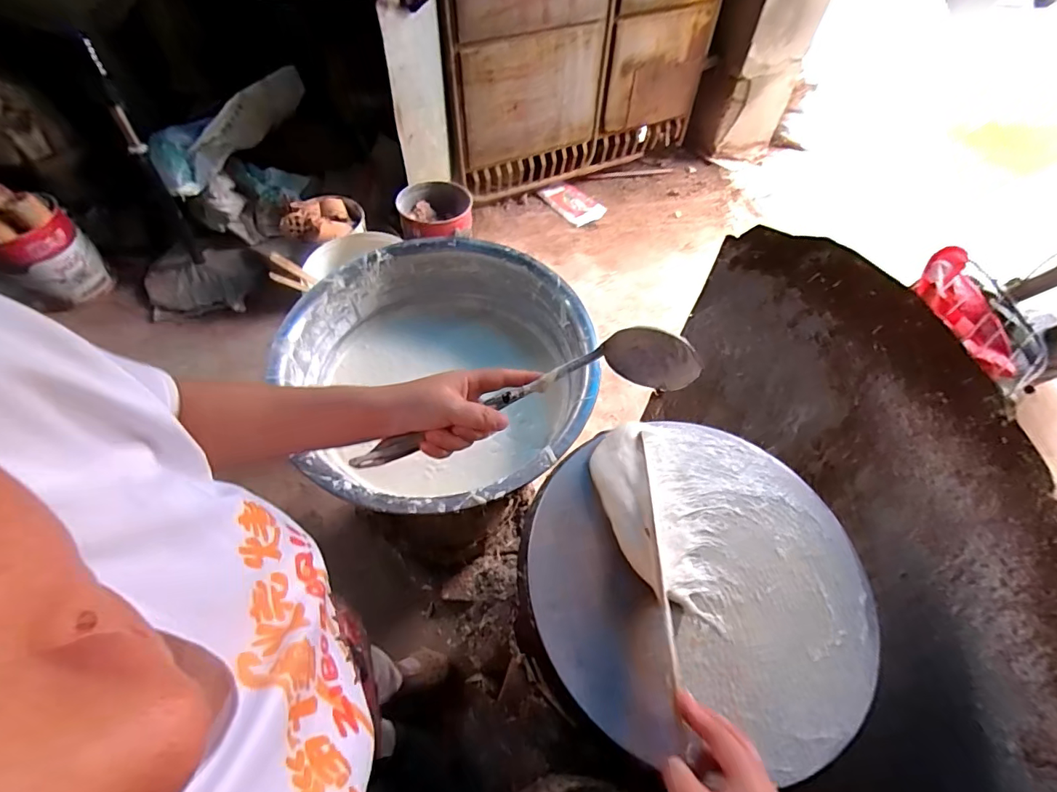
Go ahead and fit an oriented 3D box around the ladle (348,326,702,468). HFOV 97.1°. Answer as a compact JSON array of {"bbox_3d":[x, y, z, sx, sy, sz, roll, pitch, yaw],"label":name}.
[{"bbox_3d":[0.003,0.006,0.444,0.330,0.082,0.055,-18,58,-10],"label":"ladle"}]

